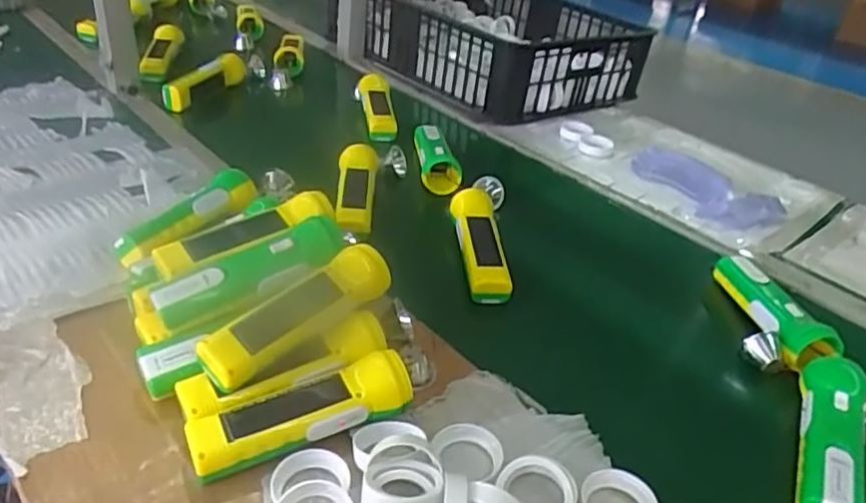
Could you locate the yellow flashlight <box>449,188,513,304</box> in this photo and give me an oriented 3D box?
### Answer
[{"bbox_3d":[0.052,-0.012,0.711,0.047,0.049,0.165,2,33,-9],"label":"yellow flashlight"}]

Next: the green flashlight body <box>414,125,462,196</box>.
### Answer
[{"bbox_3d":[0.004,-0.139,0.903,0.055,0.041,0.158,2,33,-8],"label":"green flashlight body"}]

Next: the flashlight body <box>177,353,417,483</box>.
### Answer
[{"bbox_3d":[-0.095,0.120,0.474,0.159,0.046,0.039,-11,37,-26],"label":"flashlight body"}]

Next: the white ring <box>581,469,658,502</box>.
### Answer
[{"bbox_3d":[0.131,0.179,0.450,0.051,0.016,0.055,5,33,-3],"label":"white ring"}]

